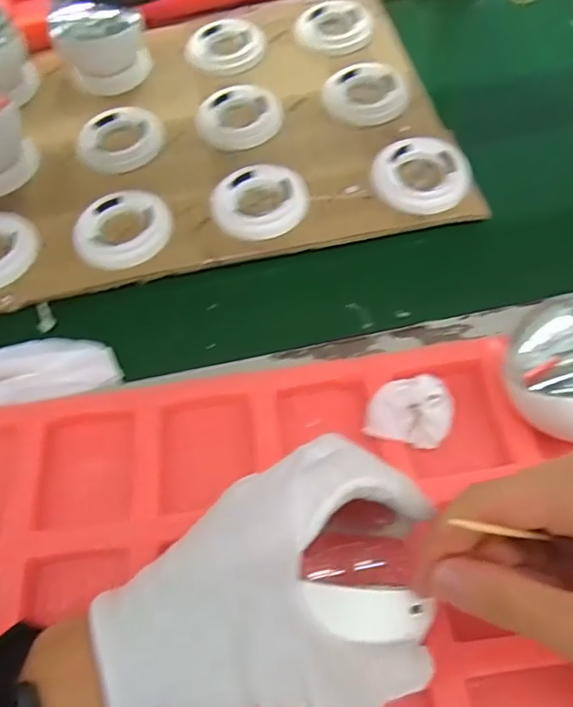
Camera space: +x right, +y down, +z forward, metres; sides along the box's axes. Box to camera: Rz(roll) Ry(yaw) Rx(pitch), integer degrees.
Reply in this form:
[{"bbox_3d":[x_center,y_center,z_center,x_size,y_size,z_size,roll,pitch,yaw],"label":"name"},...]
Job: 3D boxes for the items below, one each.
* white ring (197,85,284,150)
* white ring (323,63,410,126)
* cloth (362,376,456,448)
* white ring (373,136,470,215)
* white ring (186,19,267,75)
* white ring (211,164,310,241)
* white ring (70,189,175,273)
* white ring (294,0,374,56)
[{"bbox_3d":[-0.040,-0.203,0.477,0.071,0.005,0.076,-2,61,3],"label":"white ring"},{"bbox_3d":[0.068,-0.223,0.478,0.071,0.005,0.073,-2,61,3],"label":"white ring"},{"bbox_3d":[0.071,0.031,0.318,0.047,0.014,0.037,9,62,9],"label":"cloth"},{"bbox_3d":[0.104,-0.138,0.431,0.074,0.014,0.065,-5,61,1],"label":"white ring"},{"bbox_3d":[-0.057,-0.290,0.528,0.074,0.010,0.074,-2,61,3],"label":"white ring"},{"bbox_3d":[-0.020,-0.118,0.430,0.073,0.011,0.065,-3,61,2],"label":"white ring"},{"bbox_3d":[-0.125,-0.096,0.427,0.066,0.010,0.071,-2,61,3],"label":"white ring"},{"bbox_3d":[0.045,-0.311,0.531,0.072,0.009,0.075,-2,61,3],"label":"white ring"}]

